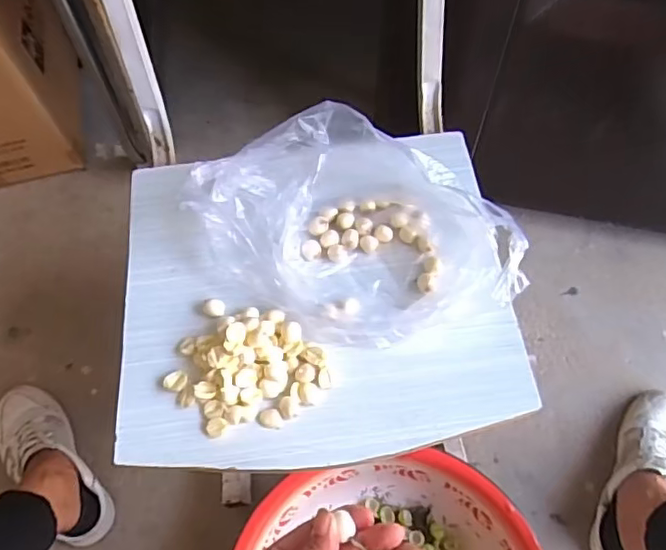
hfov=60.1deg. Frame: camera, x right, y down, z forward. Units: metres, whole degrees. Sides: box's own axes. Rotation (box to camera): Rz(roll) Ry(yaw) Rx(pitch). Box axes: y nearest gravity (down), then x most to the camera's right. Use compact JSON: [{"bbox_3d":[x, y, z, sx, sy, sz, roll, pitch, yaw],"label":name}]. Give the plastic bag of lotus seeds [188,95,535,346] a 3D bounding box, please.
[{"bbox_3d":[0.022,-0.039,0.480,0.261,0.084,0.171,23,66,12],"label":"plastic bag of lotus seeds"}]

